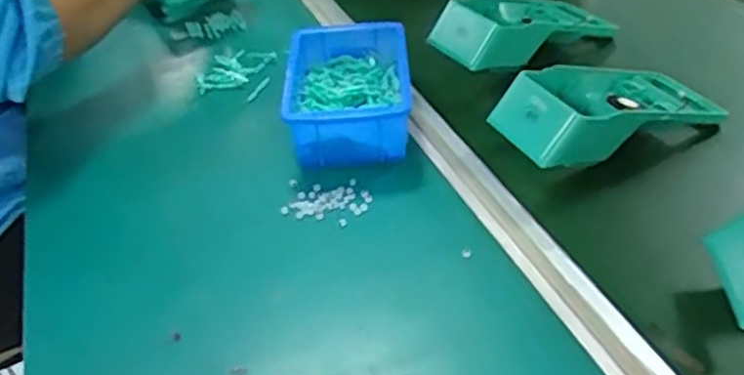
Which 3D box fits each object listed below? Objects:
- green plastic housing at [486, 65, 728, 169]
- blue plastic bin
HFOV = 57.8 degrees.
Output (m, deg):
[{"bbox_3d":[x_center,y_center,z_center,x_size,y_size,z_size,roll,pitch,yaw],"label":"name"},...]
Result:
[{"bbox_3d":[0.194,-0.071,0.543,0.199,0.055,0.098,-18,40,-15],"label":"green plastic housing"},{"bbox_3d":[-0.019,-0.080,0.563,0.098,0.051,0.153,-4,39,2],"label":"blue plastic bin"}]

